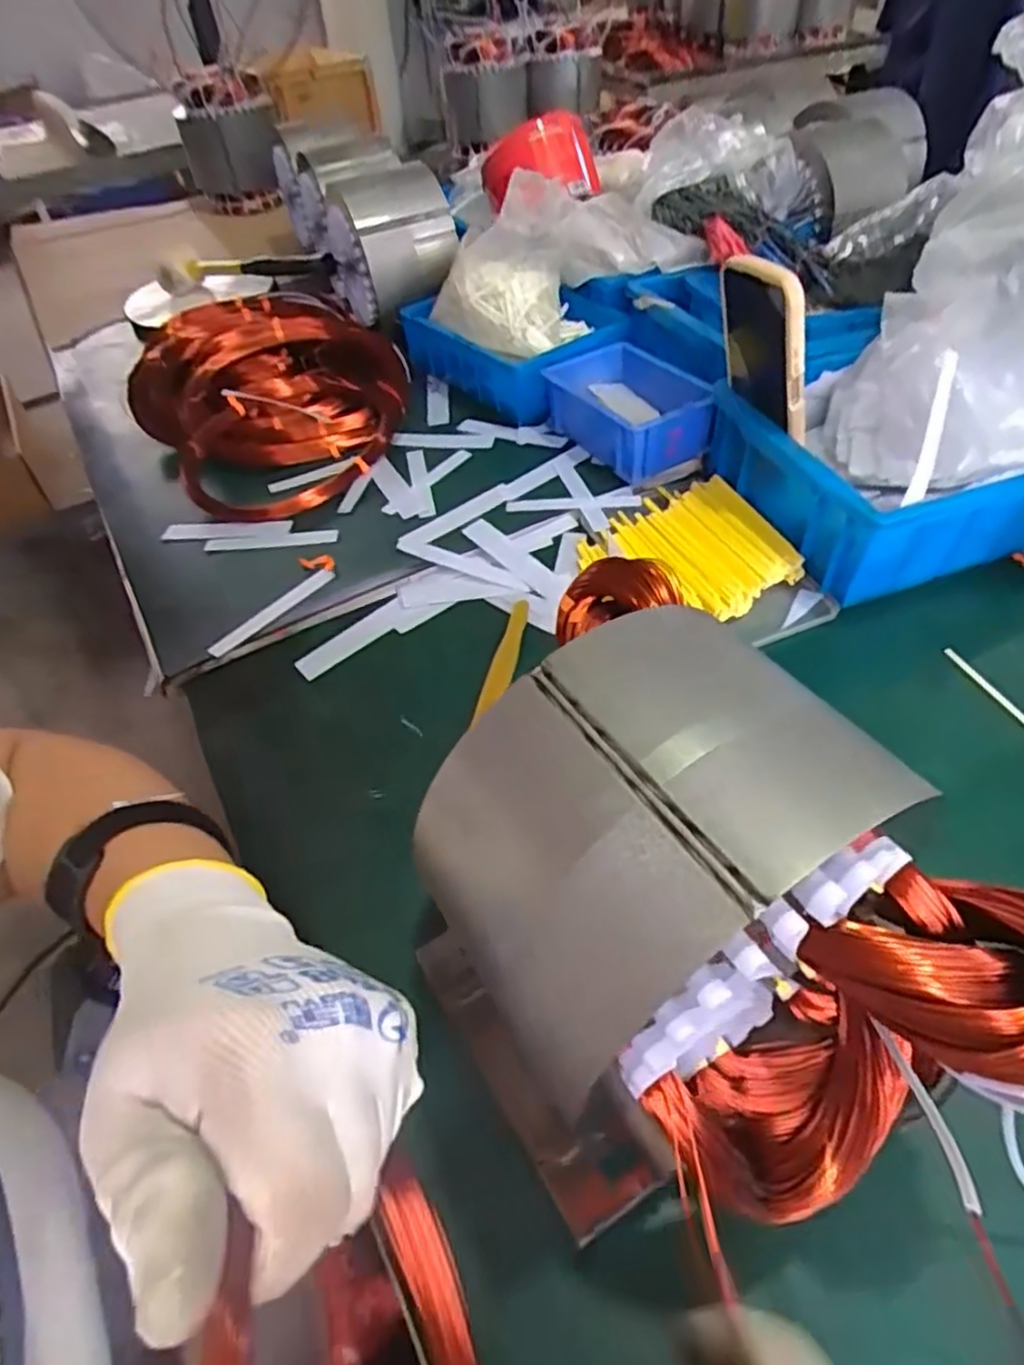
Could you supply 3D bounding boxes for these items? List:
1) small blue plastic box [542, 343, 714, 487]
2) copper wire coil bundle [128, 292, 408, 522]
[{"bbox_3d":[0.101,-0.242,0.631,0.105,0.052,0.147,-19,50,-11],"label":"small blue plastic box"},{"bbox_3d":[-0.232,-0.298,0.708,0.246,0.065,0.332,-29,53,-19],"label":"copper wire coil bundle"}]

